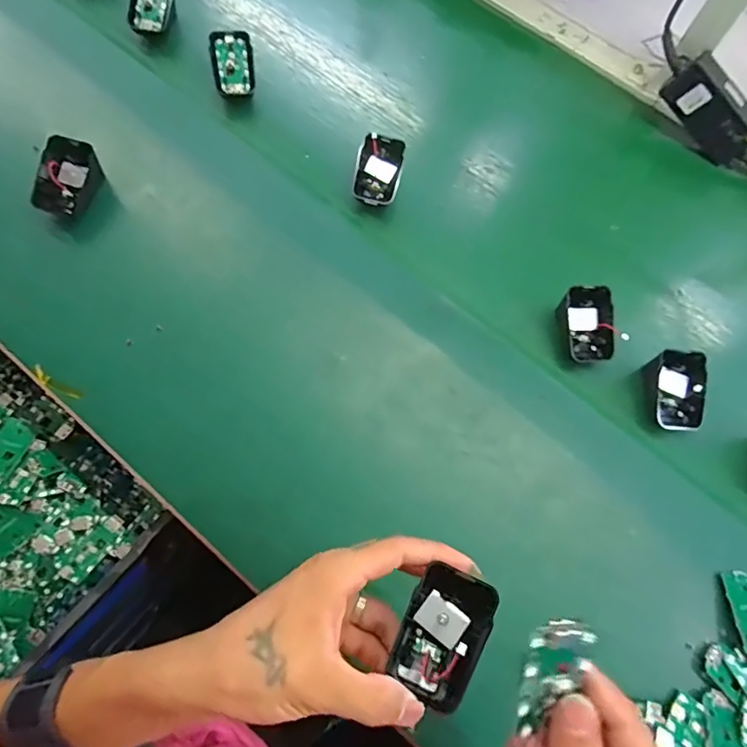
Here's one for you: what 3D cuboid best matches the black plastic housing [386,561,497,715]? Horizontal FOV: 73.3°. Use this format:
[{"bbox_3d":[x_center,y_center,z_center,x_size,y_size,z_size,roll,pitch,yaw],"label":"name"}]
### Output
[{"bbox_3d":[0.037,0.145,0.278,0.043,0.023,0.067,20,73,4],"label":"black plastic housing"}]

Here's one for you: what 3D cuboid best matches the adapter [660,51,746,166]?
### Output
[{"bbox_3d":[0.382,-0.288,0.560,0.124,0.057,0.031,43,74,-13],"label":"adapter"}]

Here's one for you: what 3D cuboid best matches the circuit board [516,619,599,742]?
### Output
[{"bbox_3d":[0.084,0.140,0.230,0.032,0.008,0.059,0,106,-13],"label":"circuit board"}]

